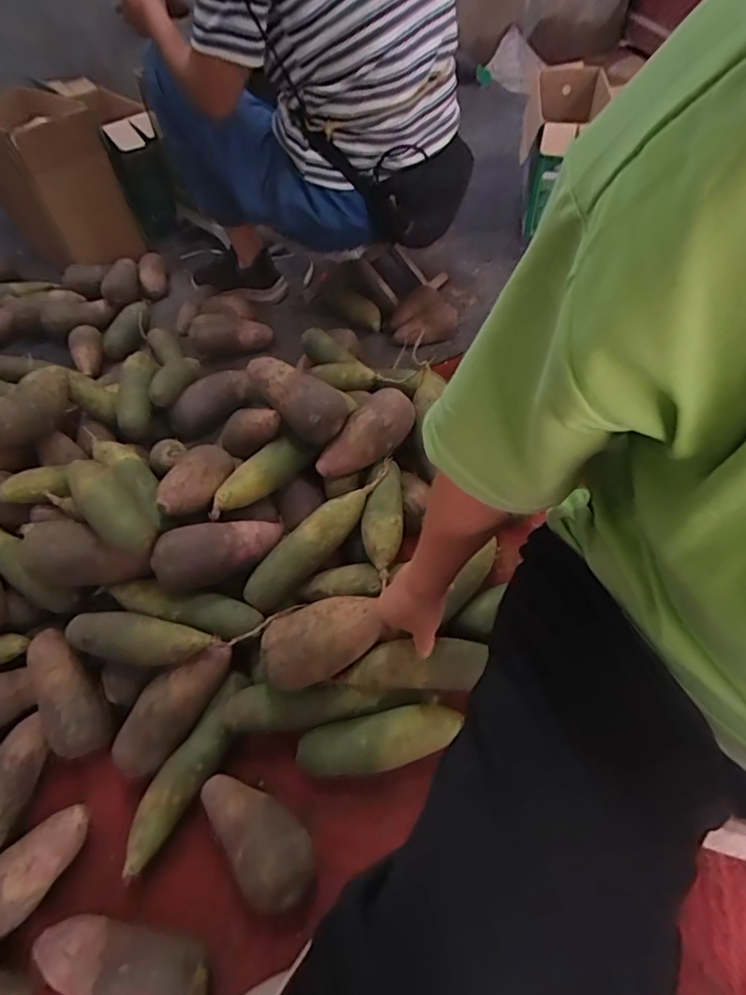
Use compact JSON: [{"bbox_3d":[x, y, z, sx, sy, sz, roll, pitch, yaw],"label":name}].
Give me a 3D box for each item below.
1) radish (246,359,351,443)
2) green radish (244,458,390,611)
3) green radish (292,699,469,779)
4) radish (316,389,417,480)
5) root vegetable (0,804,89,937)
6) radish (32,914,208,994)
[{"bbox_3d":[-0.109,-0.147,0.749,0.072,0.060,0.156,-37,58,-22],"label":"radish"},{"bbox_3d":[-0.076,0.054,0.725,0.051,0.048,0.244,30,60,25],"label":"green radish"},{"bbox_3d":[0.010,0.281,0.616,0.189,0.062,0.060,-11,52,-4],"label":"green radish"},{"bbox_3d":[-0.011,-0.088,0.757,0.159,0.056,0.063,-43,59,-11],"label":"radish"},{"bbox_3d":[-0.365,0.398,0.558,0.152,0.059,0.062,-40,59,-23],"label":"root vegetable"},{"bbox_3d":[-0.242,0.443,0.502,0.176,0.079,0.071,6,53,10],"label":"radish"}]

